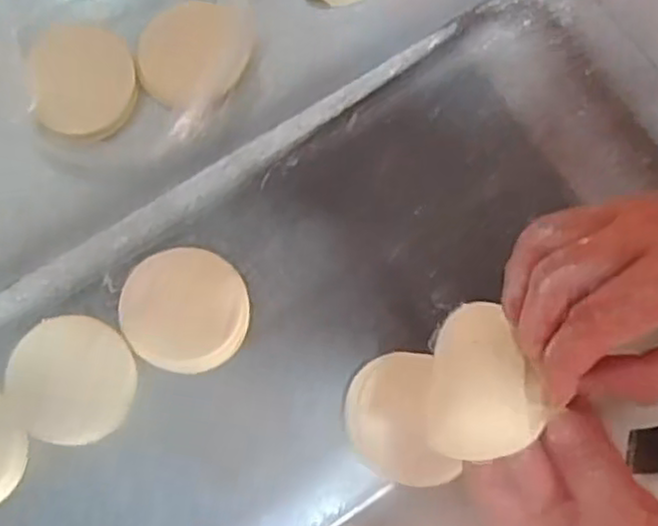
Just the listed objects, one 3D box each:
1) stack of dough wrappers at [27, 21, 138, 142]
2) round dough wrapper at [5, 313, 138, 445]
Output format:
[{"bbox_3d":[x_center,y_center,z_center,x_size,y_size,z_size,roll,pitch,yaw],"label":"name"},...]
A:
[{"bbox_3d":[-0.193,-0.146,0.573,0.080,0.017,0.098,-5,74,-3],"label":"stack of dough wrappers"},{"bbox_3d":[-0.176,0.079,0.499,0.081,0.009,0.083,3,76,-13],"label":"round dough wrapper"}]

